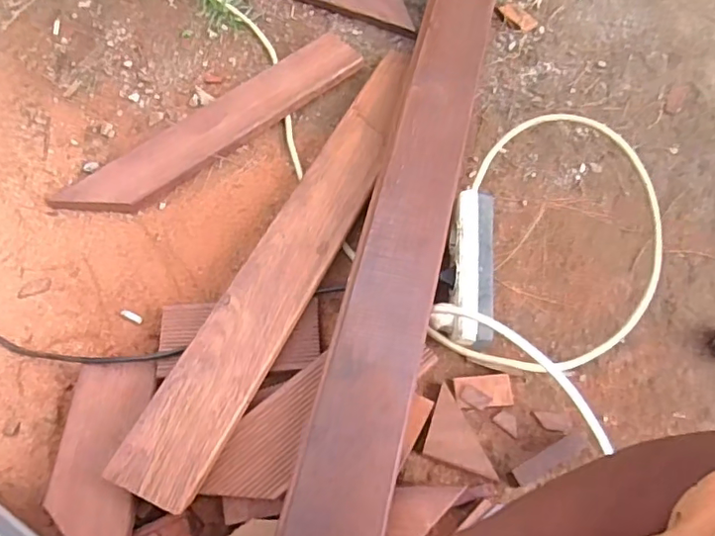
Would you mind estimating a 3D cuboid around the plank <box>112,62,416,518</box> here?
[{"bbox_3d":[-0.065,-0.040,0.681,0.086,0.012,0.645,24,62,9],"label":"plank"}]

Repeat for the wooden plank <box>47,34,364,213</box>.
[{"bbox_3d":[-0.197,-0.203,0.803,0.459,0.030,0.092,-36,67,-15],"label":"wooden plank"}]

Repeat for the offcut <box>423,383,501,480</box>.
[{"bbox_3d":[0.099,0.185,0.607,0.054,0.021,0.103,-23,64,-9],"label":"offcut"}]

